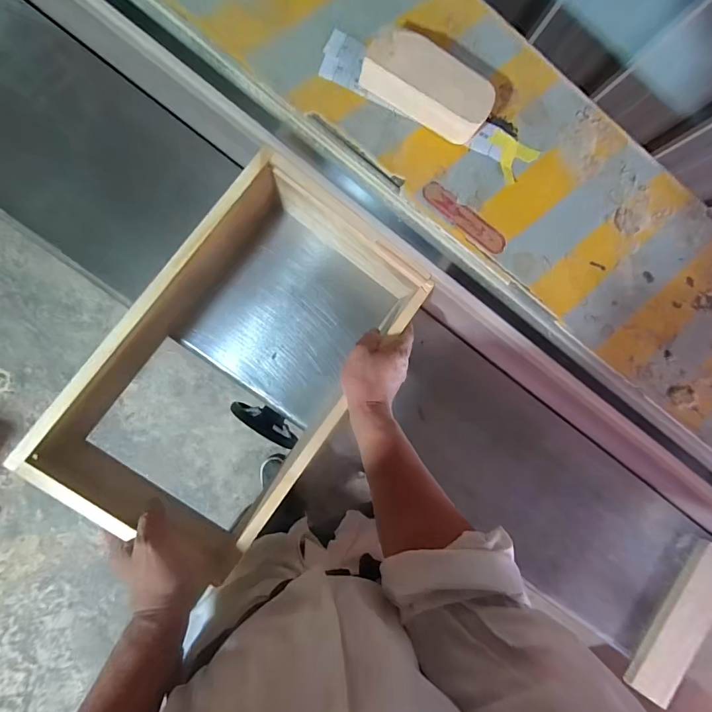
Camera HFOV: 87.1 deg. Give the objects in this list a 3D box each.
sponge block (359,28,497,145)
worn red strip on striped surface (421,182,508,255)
[{"bbox_3d":[0.066,-0.246,0.345,0.121,0.041,0.053,26,83,-7],"label":"sponge block"},{"bbox_3d":[0.108,-0.136,0.370,0.097,0.004,0.024,35,82,-6],"label":"worn red strip on striped surface"}]

